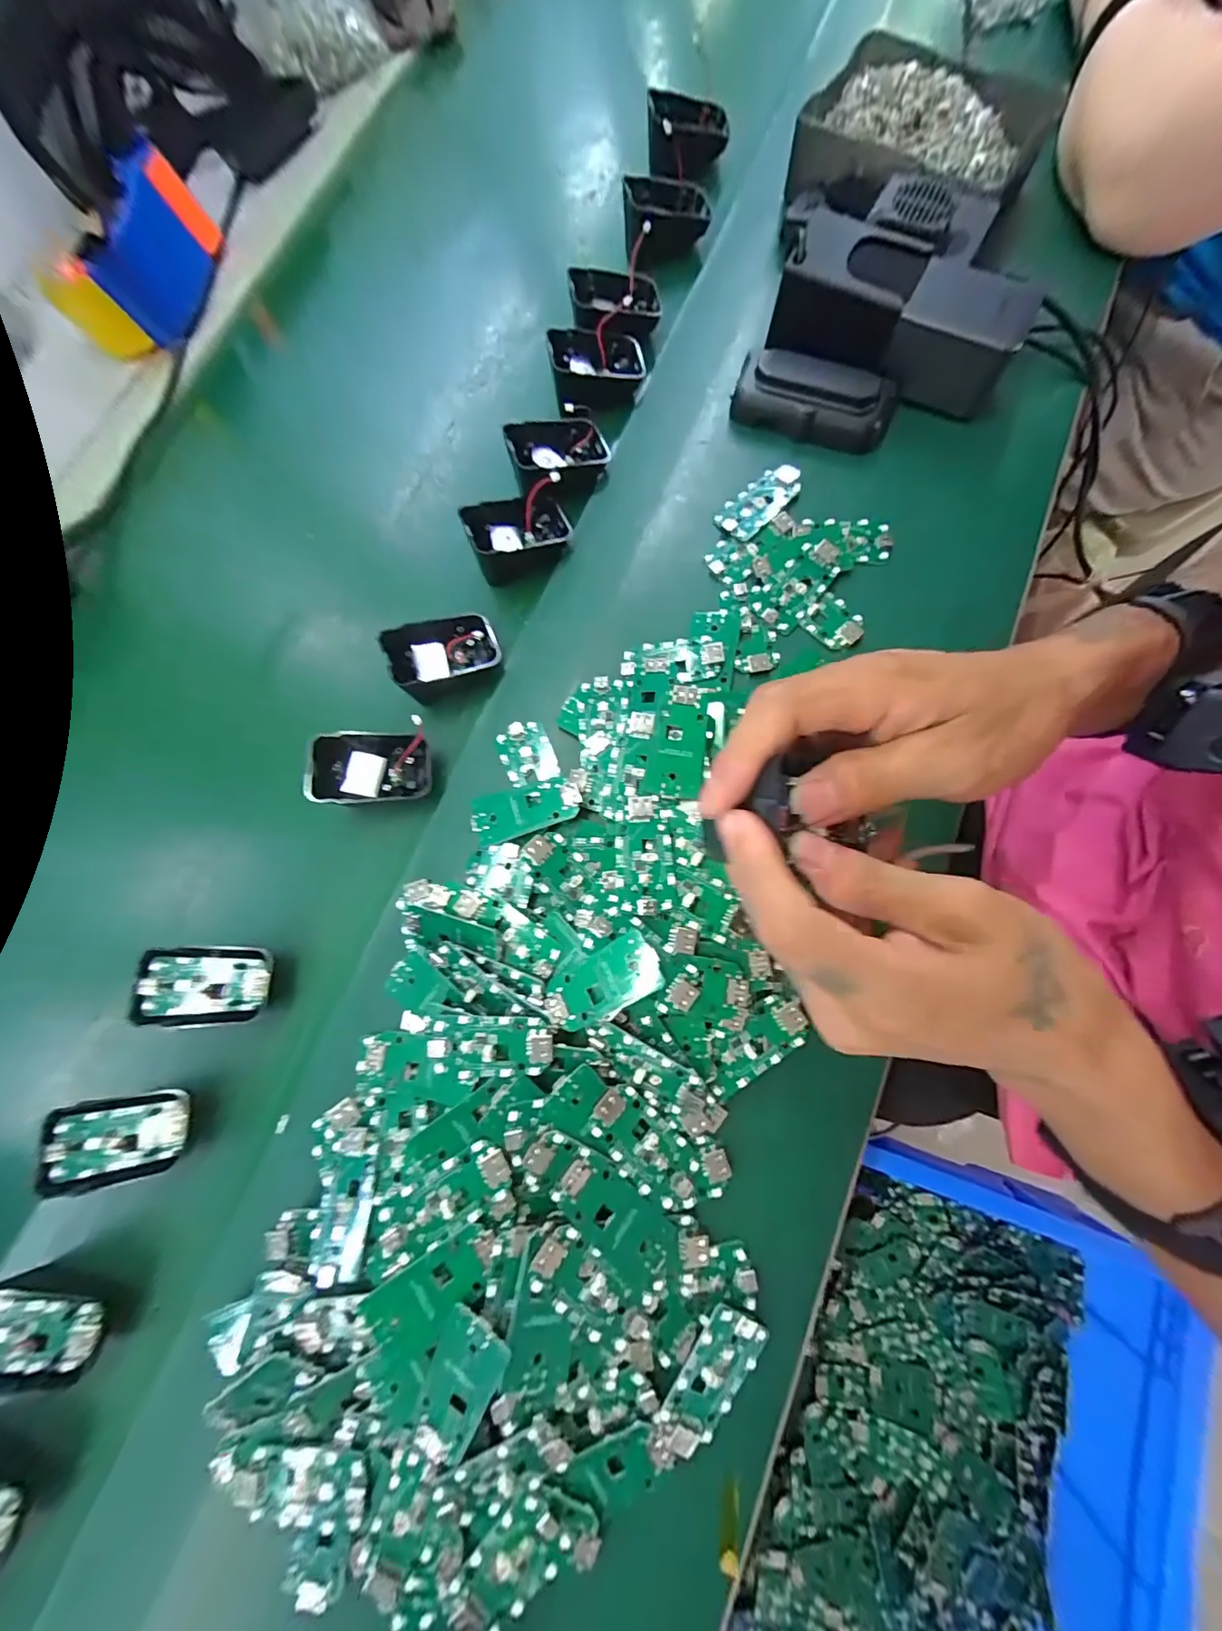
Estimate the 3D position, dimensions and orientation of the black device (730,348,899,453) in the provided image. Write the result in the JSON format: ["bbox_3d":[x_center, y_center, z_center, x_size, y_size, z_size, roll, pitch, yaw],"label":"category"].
[{"bbox_3d":[0.141,-0.291,0.358,0.107,0.026,0.042,18,79,12],"label":"black device"}]

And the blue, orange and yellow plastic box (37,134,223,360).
[{"bbox_3d":[-0.408,-0.484,0.447,0.053,0.068,0.152,16,79,11],"label":"blue, orange and yellow plastic box"}]

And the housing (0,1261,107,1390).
[{"bbox_3d":[-0.308,0.277,0.278,0.069,0.034,0.048,9,78,3],"label":"housing"}]

